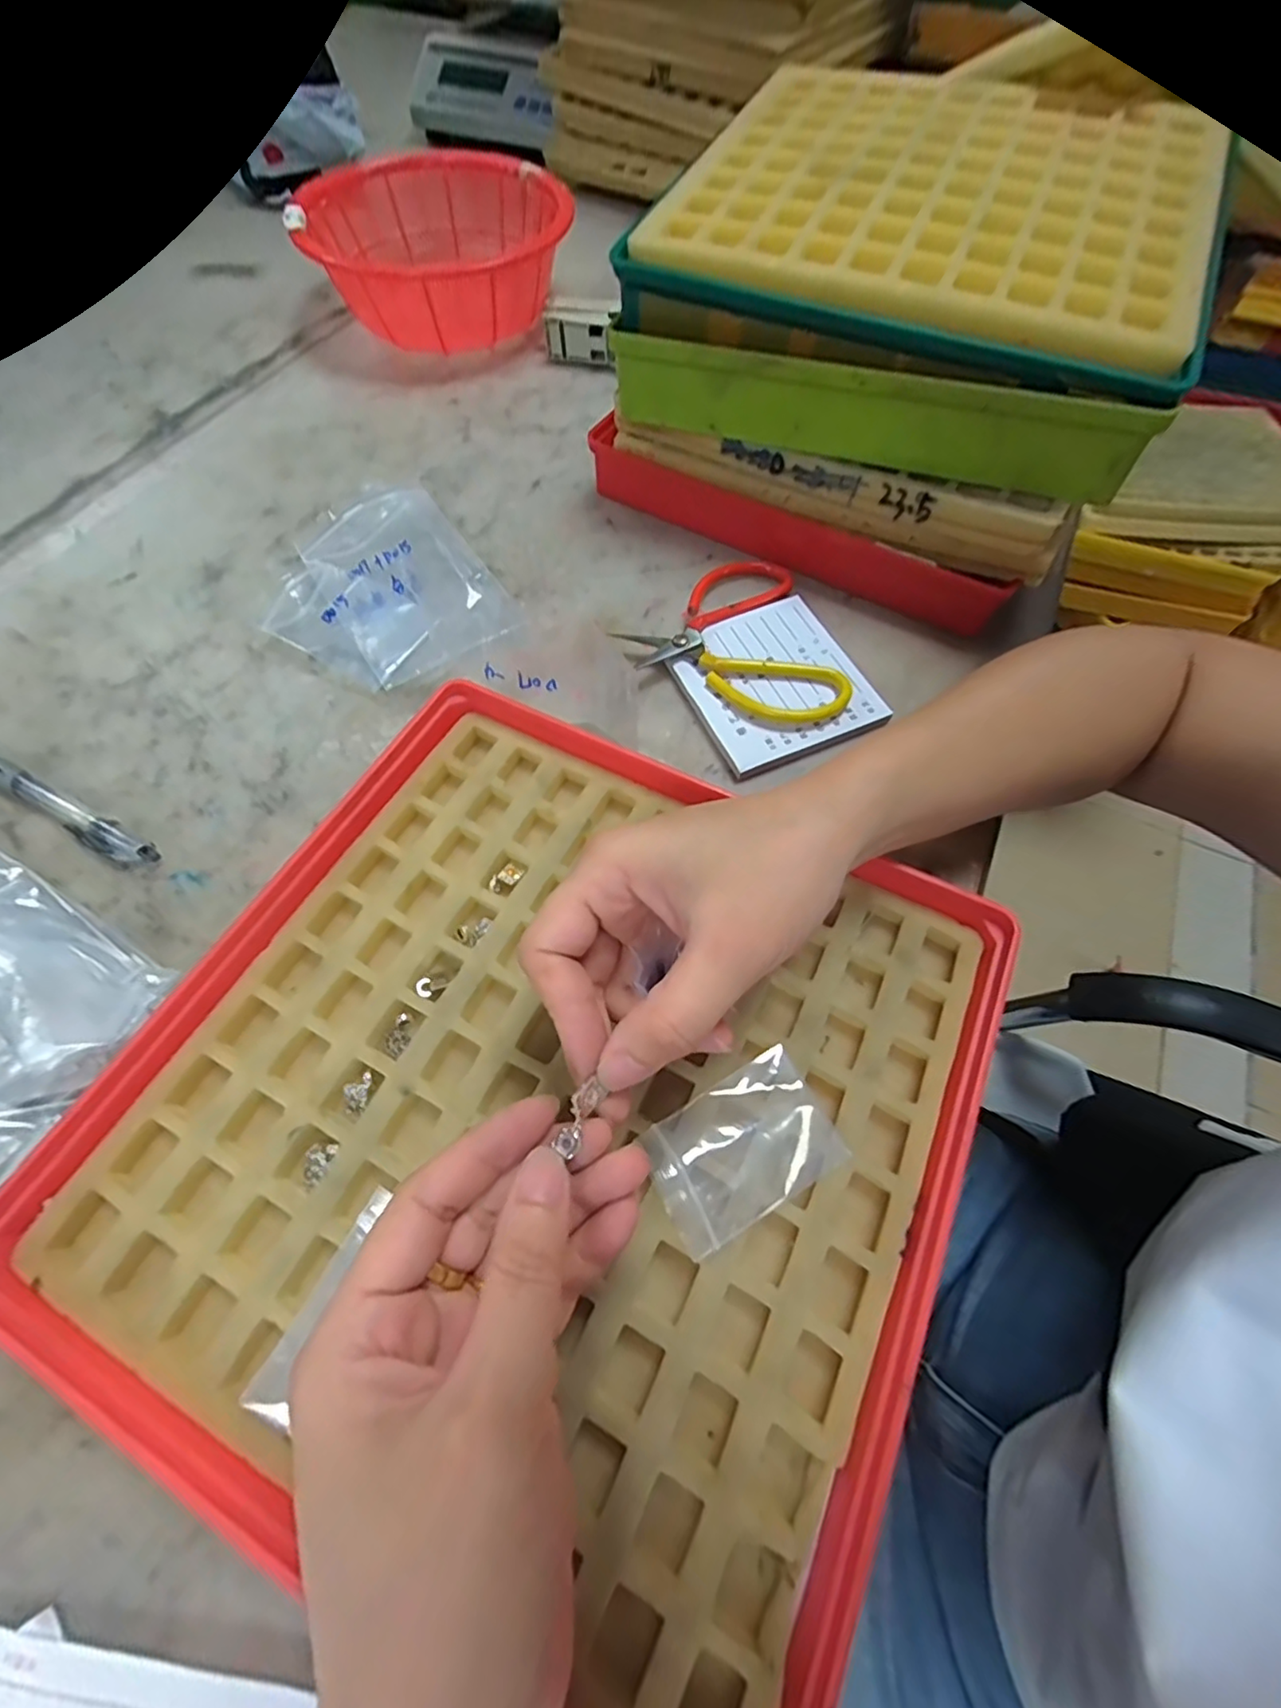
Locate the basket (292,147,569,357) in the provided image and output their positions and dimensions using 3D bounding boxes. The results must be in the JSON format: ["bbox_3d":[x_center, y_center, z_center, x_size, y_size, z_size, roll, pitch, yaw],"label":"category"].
[{"bbox_3d":[-0.162,-0.487,0.496,0.198,0.062,0.188,-28,67,-15],"label":"basket"}]

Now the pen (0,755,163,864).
[{"bbox_3d":[-0.283,-0.026,0.290,0.132,0.010,0.014,26,65,12],"label":"pen"}]

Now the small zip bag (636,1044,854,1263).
[{"bbox_3d":[0.035,0.100,0.208,0.064,0.013,0.042,-28,67,-15],"label":"small zip bag"}]

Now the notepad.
[{"bbox_3d":[0.072,-0.093,0.331,0.090,0.013,0.097,-22,65,-12],"label":"notepad"}]

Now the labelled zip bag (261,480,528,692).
[{"bbox_3d":[-0.153,-0.158,0.359,0.120,0.017,0.135,-33,68,-17],"label":"labelled zip bag"}]

